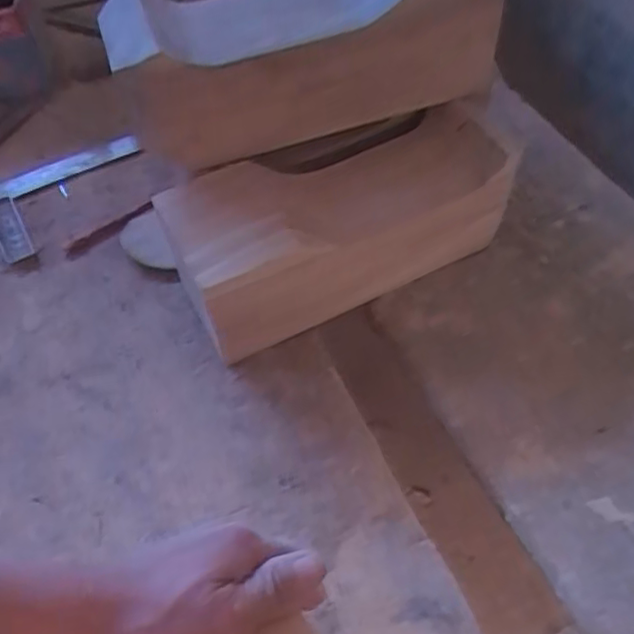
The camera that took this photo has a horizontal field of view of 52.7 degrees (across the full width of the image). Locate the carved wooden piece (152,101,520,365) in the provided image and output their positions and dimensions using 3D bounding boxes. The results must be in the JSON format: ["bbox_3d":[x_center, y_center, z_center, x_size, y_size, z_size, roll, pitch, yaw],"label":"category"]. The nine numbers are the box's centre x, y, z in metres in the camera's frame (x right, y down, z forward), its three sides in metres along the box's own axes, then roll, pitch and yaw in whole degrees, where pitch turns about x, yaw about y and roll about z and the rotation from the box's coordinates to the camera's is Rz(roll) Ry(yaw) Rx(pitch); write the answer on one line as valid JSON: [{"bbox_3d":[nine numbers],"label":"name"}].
[{"bbox_3d":[0.023,-0.082,0.574,0.282,0.114,0.117,-20,57,-9],"label":"carved wooden piece"}]

